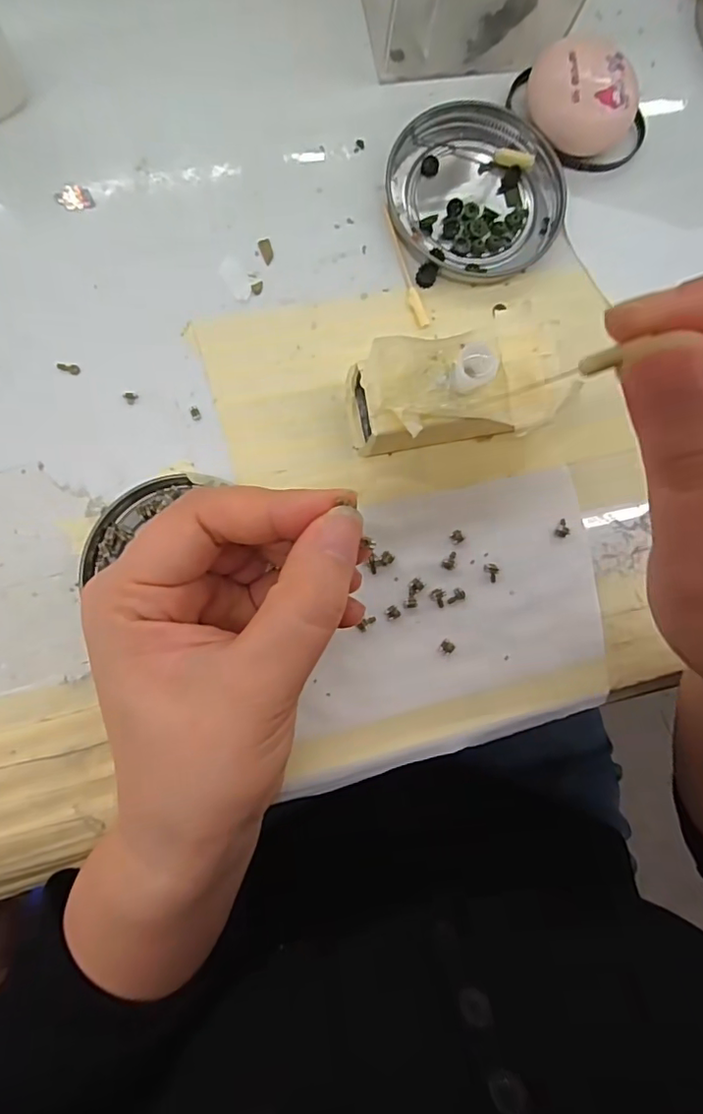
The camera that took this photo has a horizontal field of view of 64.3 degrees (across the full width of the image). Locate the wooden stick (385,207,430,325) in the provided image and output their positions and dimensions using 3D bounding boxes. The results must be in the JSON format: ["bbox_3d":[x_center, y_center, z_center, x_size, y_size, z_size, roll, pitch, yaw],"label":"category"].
[{"bbox_3d":[0.023,-0.127,0.246,0.007,0.004,0.055,-19,88,-7],"label":"wooden stick"}]

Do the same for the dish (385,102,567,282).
[{"bbox_3d":[0.055,-0.165,0.250,0.075,0.010,0.079,0,86,-6],"label":"dish"}]

